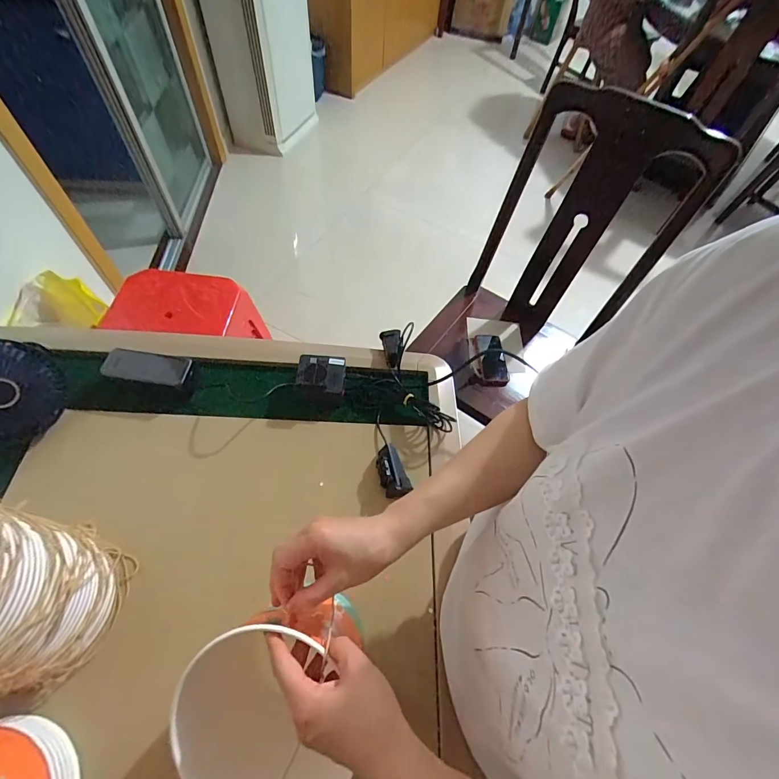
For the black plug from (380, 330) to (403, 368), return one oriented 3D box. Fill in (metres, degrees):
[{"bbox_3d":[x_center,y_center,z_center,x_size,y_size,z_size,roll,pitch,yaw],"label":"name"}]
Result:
[{"bbox_3d":[0.004,-0.073,0.704,0.039,0.028,0.093,2,46,-4],"label":"black plug"}]

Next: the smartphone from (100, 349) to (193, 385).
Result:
[{"bbox_3d":[-0.395,-0.041,0.652,0.125,0.015,0.064,11,53,-7],"label":"smartphone"}]

